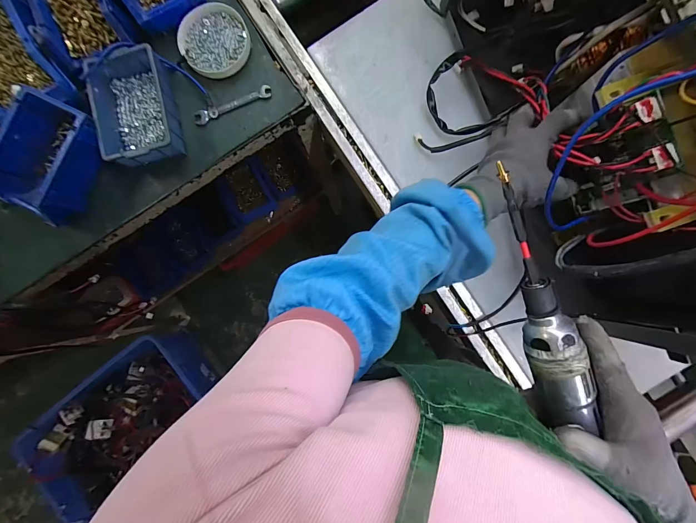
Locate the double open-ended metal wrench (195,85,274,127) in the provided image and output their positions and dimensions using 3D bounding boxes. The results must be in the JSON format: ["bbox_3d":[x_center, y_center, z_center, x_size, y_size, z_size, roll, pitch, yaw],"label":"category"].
[{"bbox_3d":[-0.174,-0.236,0.493,0.121,0.007,0.022,-20,87,2],"label":"double open-ended metal wrench"}]

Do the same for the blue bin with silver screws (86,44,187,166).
[{"bbox_3d":[-0.309,-0.223,0.481,0.106,0.050,0.156,-12,88,3],"label":"blue bin with silver screws"}]

